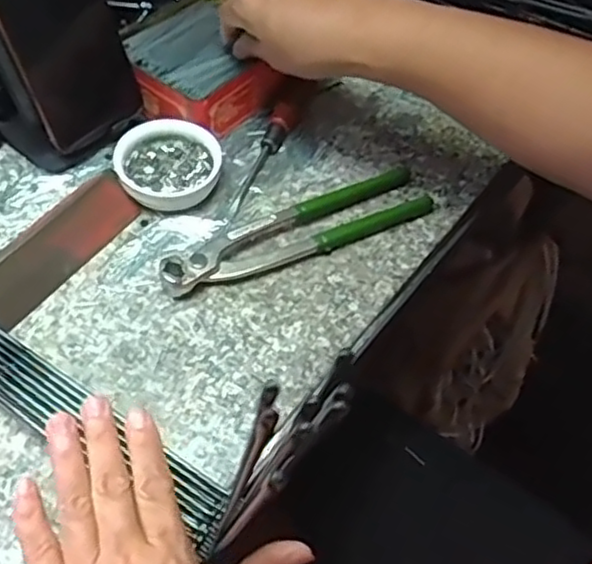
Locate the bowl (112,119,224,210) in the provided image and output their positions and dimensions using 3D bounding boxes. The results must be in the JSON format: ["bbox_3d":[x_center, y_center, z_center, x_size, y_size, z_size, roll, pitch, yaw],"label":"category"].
[{"bbox_3d":[-0.089,-0.082,0.485,0.072,0.025,0.066,3,55,-4],"label":"bowl"}]

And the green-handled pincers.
[{"bbox_3d":[0.004,-0.036,0.466,0.198,0.018,0.039,-23,60,-20],"label":"green-handled pincers"}]

